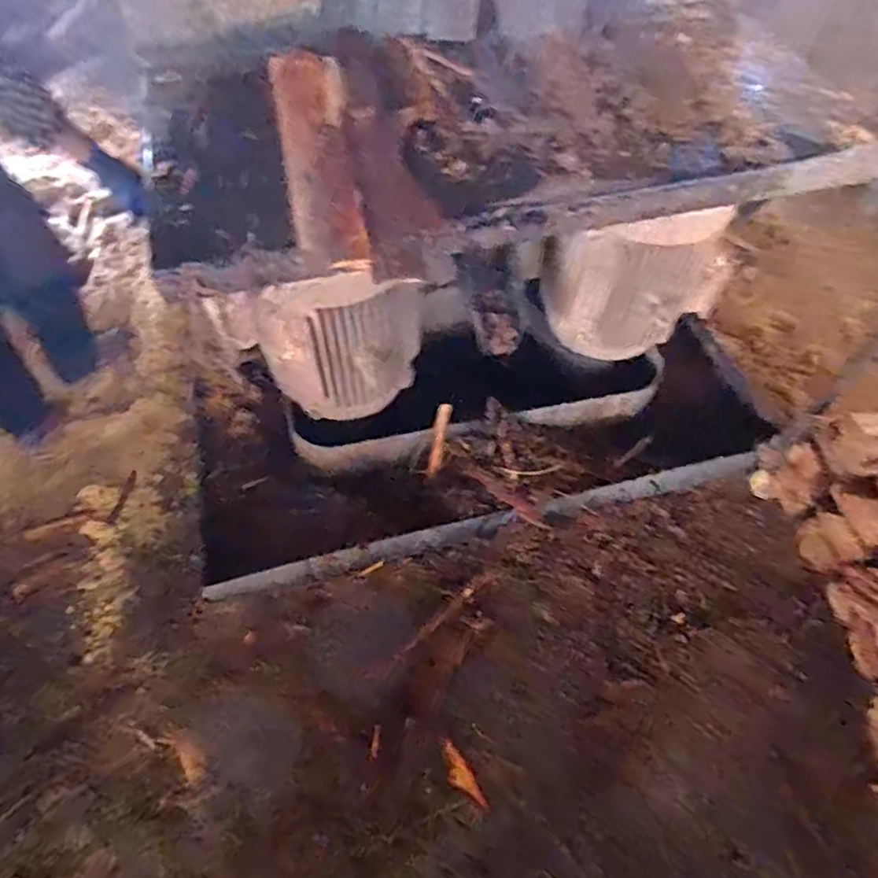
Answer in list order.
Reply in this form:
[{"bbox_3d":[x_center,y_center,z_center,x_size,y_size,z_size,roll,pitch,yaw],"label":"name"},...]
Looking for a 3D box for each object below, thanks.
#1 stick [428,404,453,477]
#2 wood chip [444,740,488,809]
[{"bbox_3d":[0.000,0.002,1.464,0.032,0.181,0.021,13,15,5],"label":"stick"},{"bbox_3d":[0.045,0.687,1.227,0.047,0.014,0.137,-30,63,-20],"label":"wood chip"}]

